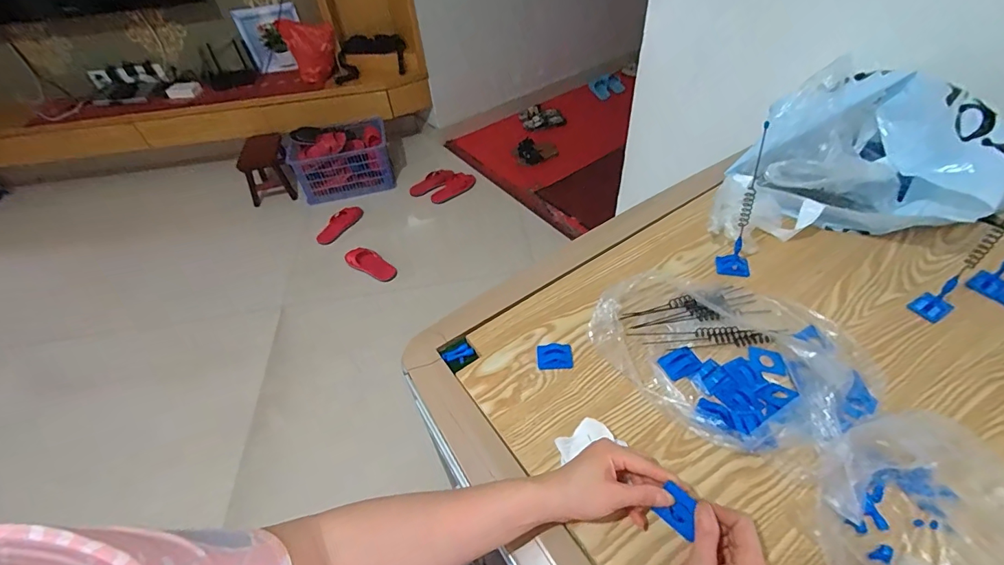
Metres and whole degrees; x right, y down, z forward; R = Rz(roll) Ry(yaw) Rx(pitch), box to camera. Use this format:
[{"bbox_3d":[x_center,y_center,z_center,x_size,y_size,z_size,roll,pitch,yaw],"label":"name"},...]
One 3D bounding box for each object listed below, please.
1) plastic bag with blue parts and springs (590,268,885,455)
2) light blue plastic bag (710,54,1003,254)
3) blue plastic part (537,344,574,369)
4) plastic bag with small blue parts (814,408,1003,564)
[{"bbox_3d":[0.281,0.059,0.530,0.292,0.088,0.239,33,58,30],"label":"plastic bag with blue parts and springs"},{"bbox_3d":[0.505,-0.188,0.672,0.358,0.178,0.189,-3,47,2],"label":"light blue plastic bag"},{"bbox_3d":[0.068,0.096,0.571,0.044,0.012,0.032,-2,47,4],"label":"blue plastic part"},{"bbox_3d":[0.379,0.214,0.375,0.187,0.086,0.181,2,48,7],"label":"plastic bag with small blue parts"}]

